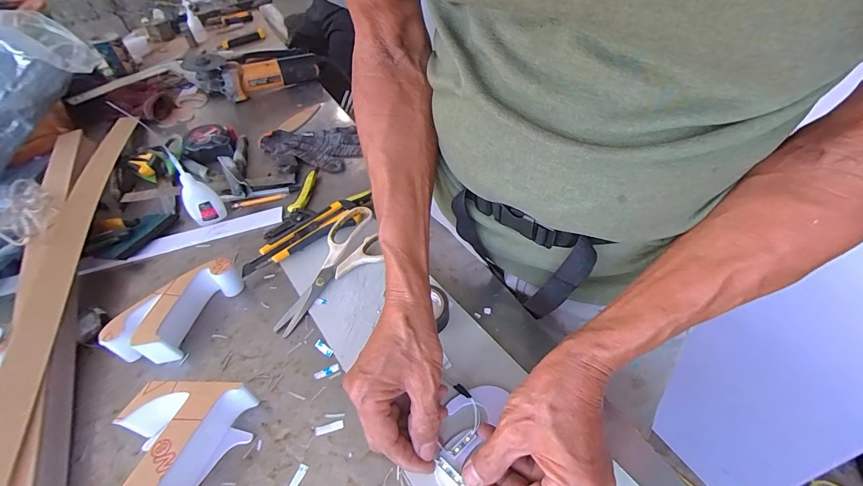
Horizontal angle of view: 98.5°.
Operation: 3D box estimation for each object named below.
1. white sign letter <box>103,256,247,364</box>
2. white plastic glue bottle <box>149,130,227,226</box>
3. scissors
[{"bbox_3d":[-0.286,0.074,0.420,0.062,0.042,0.127,14,48,17],"label":"white sign letter"},{"bbox_3d":[-0.333,-0.081,0.516,0.044,0.127,0.021,-36,53,-27],"label":"white plastic glue bottle"},{"bbox_3d":[-0.112,0.028,0.455,0.076,0.032,0.184,10,46,15],"label":"scissors"}]

